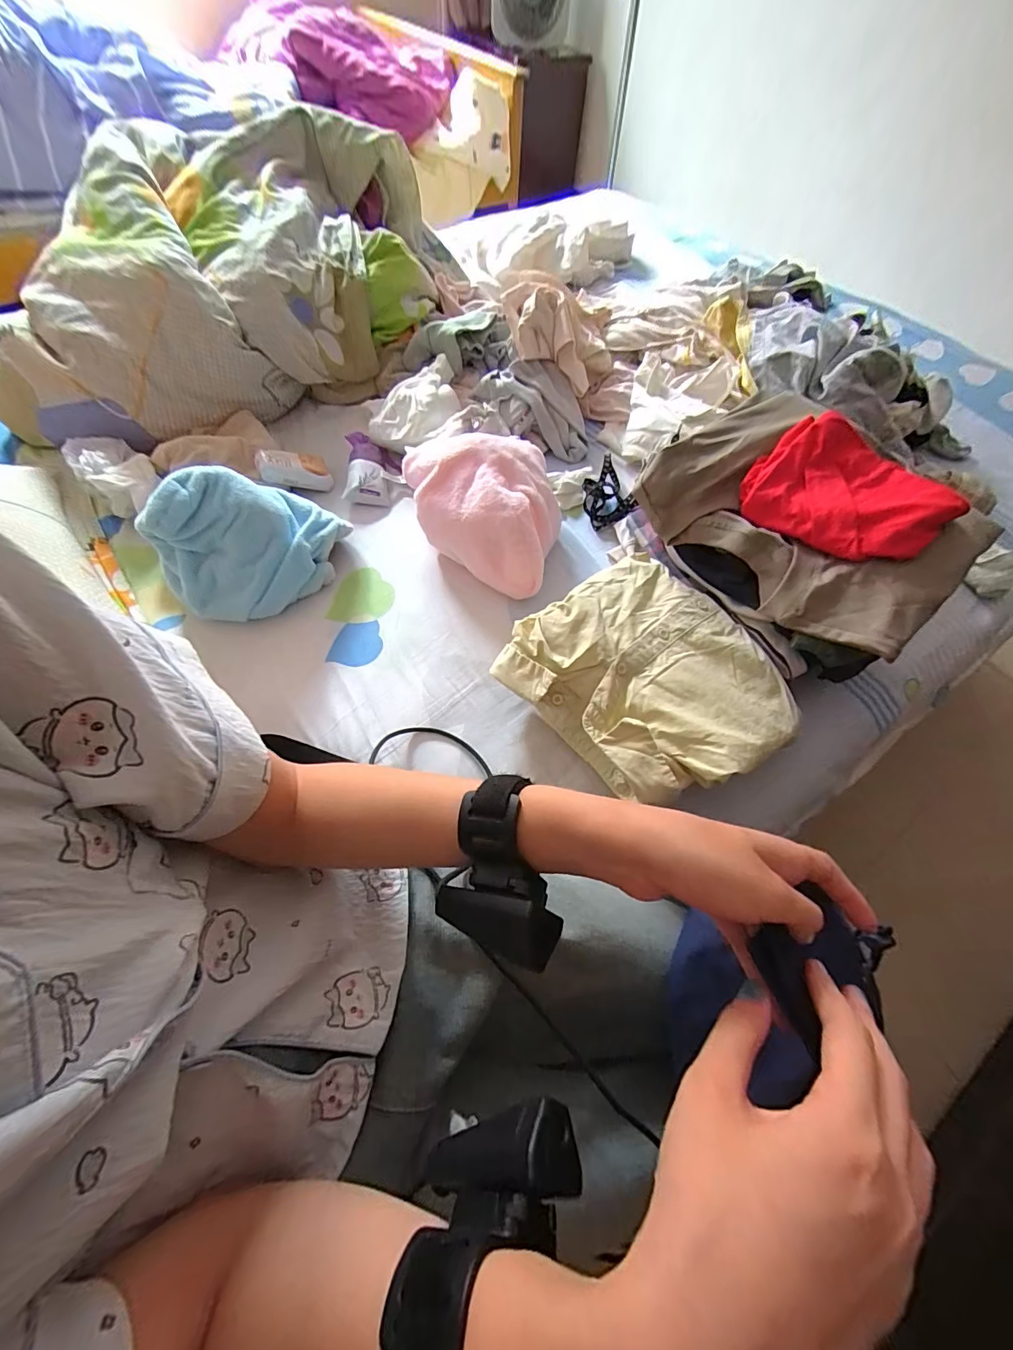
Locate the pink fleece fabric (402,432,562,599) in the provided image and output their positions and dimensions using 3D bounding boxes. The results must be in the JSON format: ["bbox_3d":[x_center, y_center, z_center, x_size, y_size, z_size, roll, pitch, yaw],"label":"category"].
[{"bbox_3d":[-0.026,-0.210,0.600,0.193,0.116,0.192,-4,61,-5],"label":"pink fleece fabric"}]

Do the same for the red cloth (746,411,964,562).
[{"bbox_3d":[0.341,-0.183,0.470,0.133,0.023,0.173,-40,66,2],"label":"red cloth"}]

